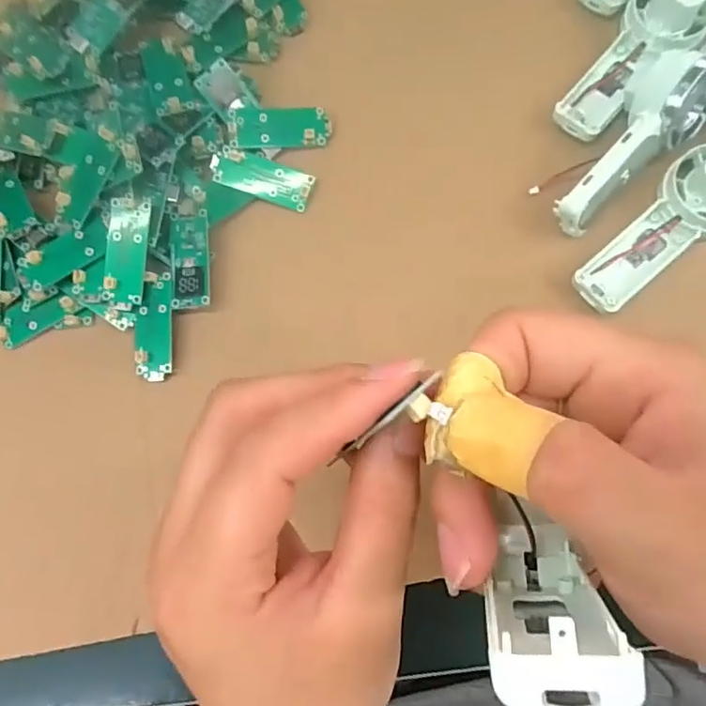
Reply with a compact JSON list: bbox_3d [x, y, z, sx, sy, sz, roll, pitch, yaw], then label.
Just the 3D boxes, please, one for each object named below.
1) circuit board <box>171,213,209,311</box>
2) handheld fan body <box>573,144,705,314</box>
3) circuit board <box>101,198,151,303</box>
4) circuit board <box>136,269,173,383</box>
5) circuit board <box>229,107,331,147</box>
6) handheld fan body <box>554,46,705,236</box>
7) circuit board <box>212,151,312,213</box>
[{"bbox_3d":[-0.077,-0.045,0.264,0.017,0.004,0.046,-4,80,2],"label":"circuit board"},{"bbox_3d":[0.138,-0.054,0.250,0.086,0.019,0.037,-43,81,8],"label":"handheld fan body"},{"bbox_3d":[-0.106,-0.048,0.262,0.018,0.004,0.048,6,90,-8],"label":"circuit board"},{"bbox_3d":[-0.094,-0.013,0.262,0.017,0.006,0.050,1,81,3],"label":"circuit board"},{"bbox_3d":[-0.036,-0.112,0.278,0.049,0.004,0.019,-2,96,-6],"label":"circuit board"},{"bbox_3d":[0.125,-0.095,0.252,0.036,0.032,0.092,42,85,8],"label":"handheld fan body"},{"bbox_3d":[-0.045,-0.086,0.275,0.049,0.007,0.020,18,82,5],"label":"circuit board"}]

